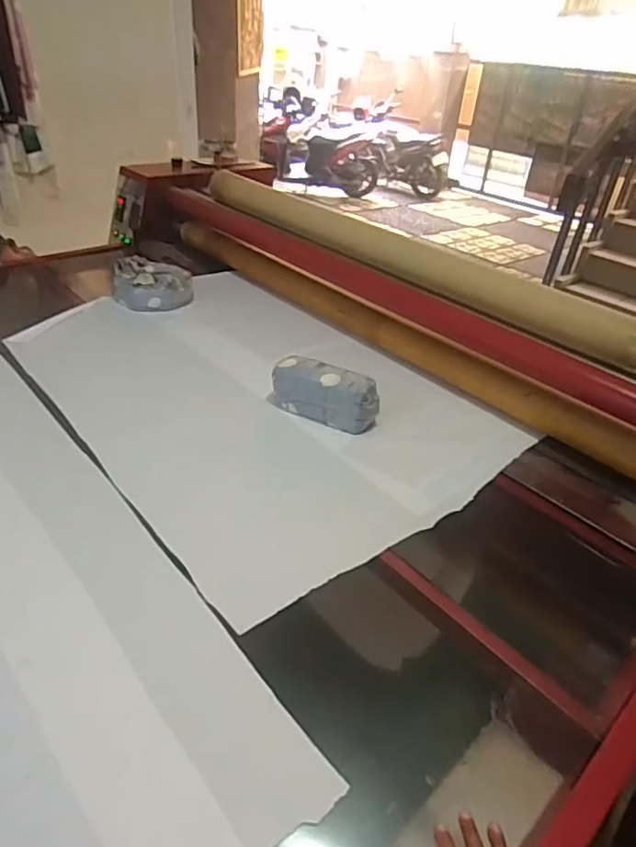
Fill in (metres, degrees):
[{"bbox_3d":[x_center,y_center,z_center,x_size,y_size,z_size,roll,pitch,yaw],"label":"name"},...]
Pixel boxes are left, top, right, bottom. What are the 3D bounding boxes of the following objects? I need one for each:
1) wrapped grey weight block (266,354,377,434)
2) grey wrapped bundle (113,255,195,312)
[{"bbox_3d":[0.014,-0.068,1.217,0.250,0.116,0.080,21,38,21],"label":"wrapped grey weight block"},{"bbox_3d":[-0.506,-0.440,1.693,0.234,0.090,0.217,-6,37,-15],"label":"grey wrapped bundle"}]

